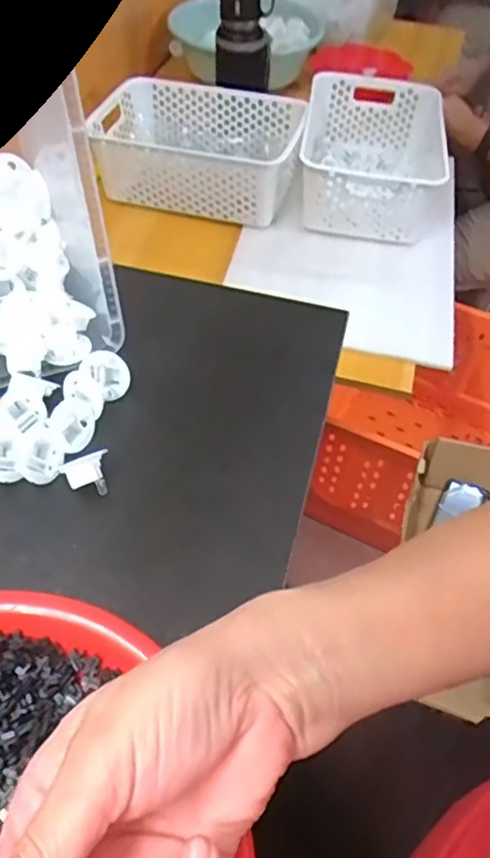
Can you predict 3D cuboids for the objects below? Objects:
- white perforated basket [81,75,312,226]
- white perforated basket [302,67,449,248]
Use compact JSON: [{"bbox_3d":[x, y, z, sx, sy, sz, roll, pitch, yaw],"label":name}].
[{"bbox_3d":[-0.073,-0.448,1.005,0.314,0.100,0.215,12,52,6],"label":"white perforated basket"},{"bbox_3d":[0.202,-0.440,1.019,0.215,0.113,0.325,8,52,2],"label":"white perforated basket"}]

